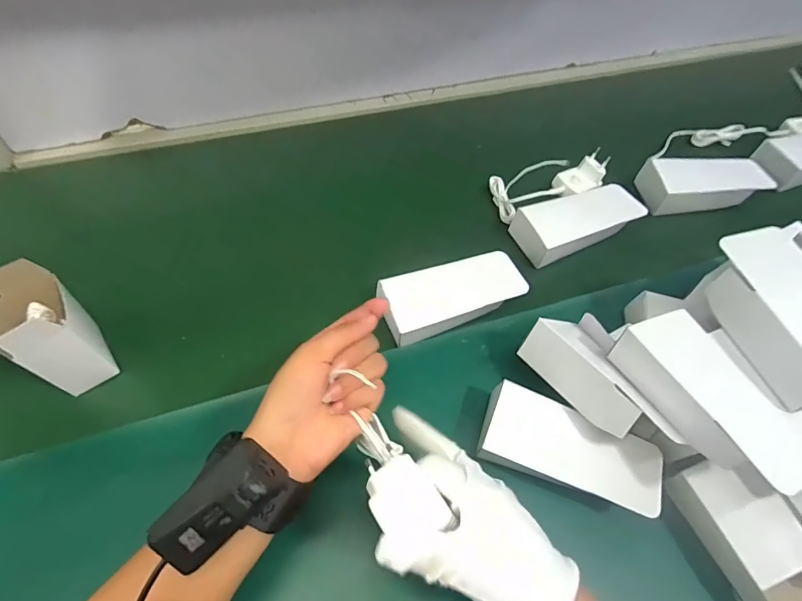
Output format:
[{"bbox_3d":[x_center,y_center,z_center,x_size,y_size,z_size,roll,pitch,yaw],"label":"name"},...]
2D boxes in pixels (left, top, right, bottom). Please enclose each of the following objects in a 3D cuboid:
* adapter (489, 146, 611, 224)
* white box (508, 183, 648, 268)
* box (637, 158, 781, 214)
[{"bbox_3d":[0.182,-0.157,0.589,0.147,0.054,0.089,-20,58,-20],"label":"adapter"},{"bbox_3d":[0.214,-0.093,0.542,0.145,0.049,0.070,-16,57,-18],"label":"white box"},{"bbox_3d":[0.392,-0.150,0.584,0.141,0.046,0.064,3,53,-5],"label":"box"}]

